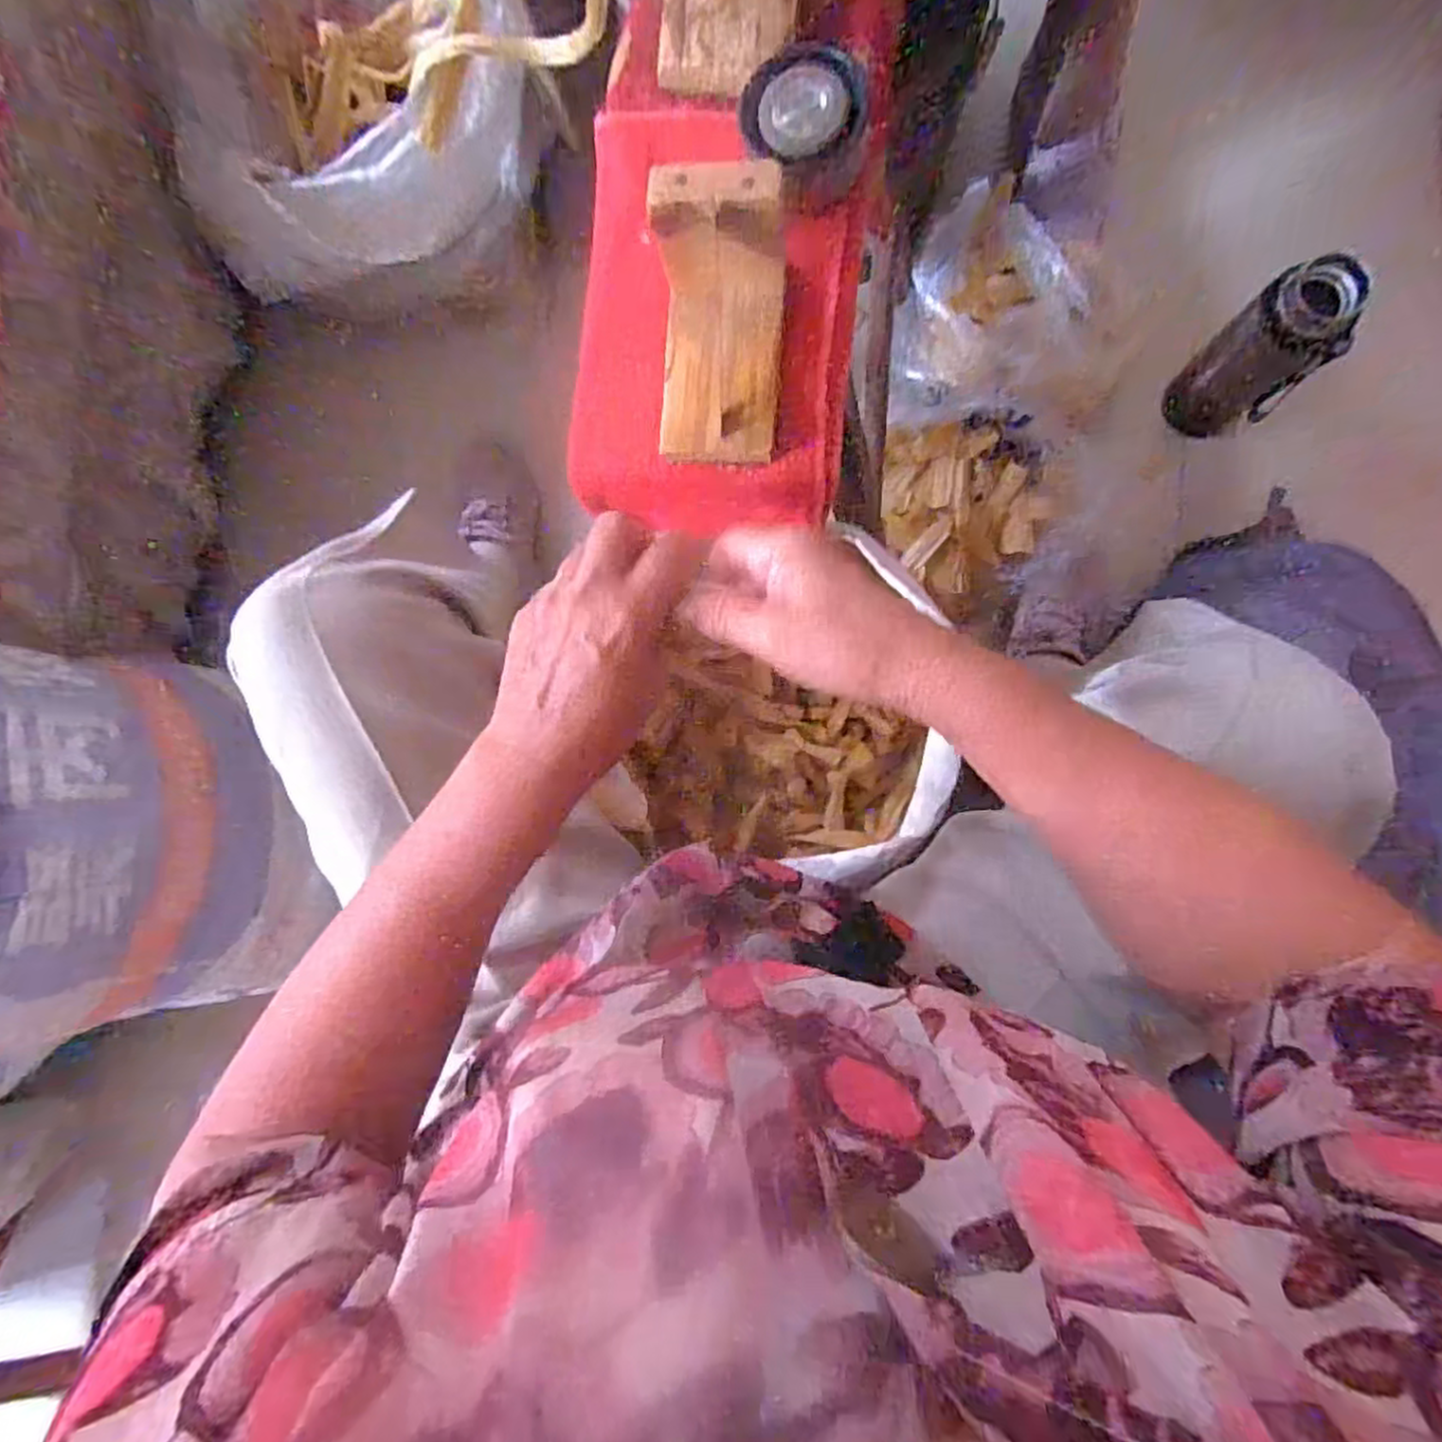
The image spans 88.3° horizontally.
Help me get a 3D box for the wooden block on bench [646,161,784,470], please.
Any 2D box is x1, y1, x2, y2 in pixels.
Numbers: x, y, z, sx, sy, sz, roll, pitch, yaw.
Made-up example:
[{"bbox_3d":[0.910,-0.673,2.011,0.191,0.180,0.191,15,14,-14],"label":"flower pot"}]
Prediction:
[{"bbox_3d":[-0.003,-0.191,0.361,0.063,0.075,0.107,6,90,8],"label":"wooden block on bench"}]

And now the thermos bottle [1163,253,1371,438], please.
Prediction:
[{"bbox_3d":[0.484,-0.326,0.662,0.081,0.176,0.081,0,89,8],"label":"thermos bottle"}]

